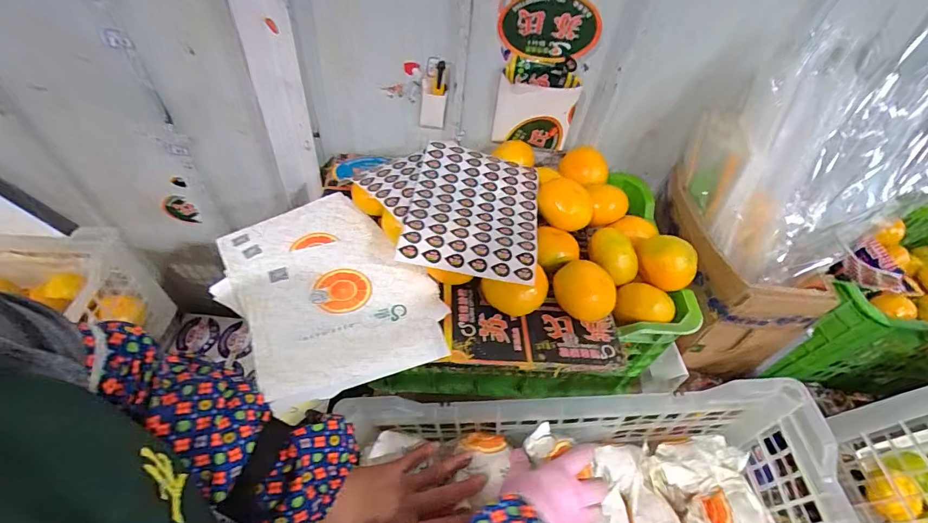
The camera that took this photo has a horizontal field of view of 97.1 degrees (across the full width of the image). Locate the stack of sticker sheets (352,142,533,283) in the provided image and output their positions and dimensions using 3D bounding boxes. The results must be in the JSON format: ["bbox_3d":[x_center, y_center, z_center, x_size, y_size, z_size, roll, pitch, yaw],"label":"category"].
[{"bbox_3d":[-0.020,-0.075,0.527,0.233,0.044,0.186,9,50,1],"label":"stack of sticker sheets"}]

